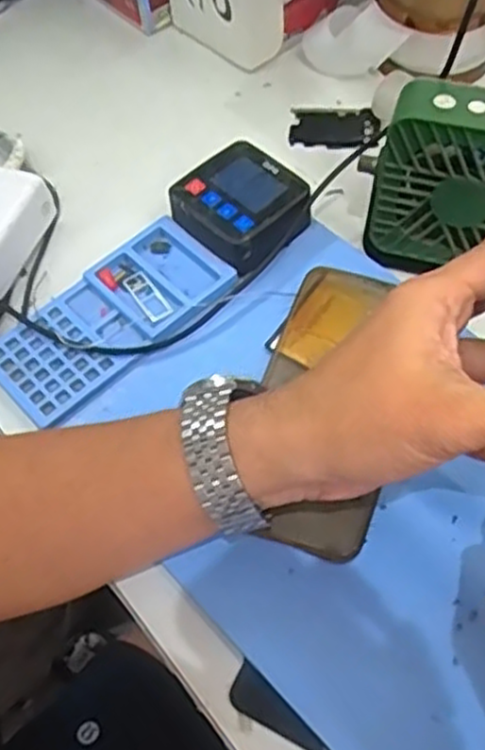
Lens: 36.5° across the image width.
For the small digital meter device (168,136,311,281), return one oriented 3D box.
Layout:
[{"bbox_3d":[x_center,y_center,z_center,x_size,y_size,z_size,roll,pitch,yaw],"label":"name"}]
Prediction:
[{"bbox_3d":[-0.001,-0.106,0.474,0.076,0.030,0.075,-37,63,-18],"label":"small digital meter device"}]

